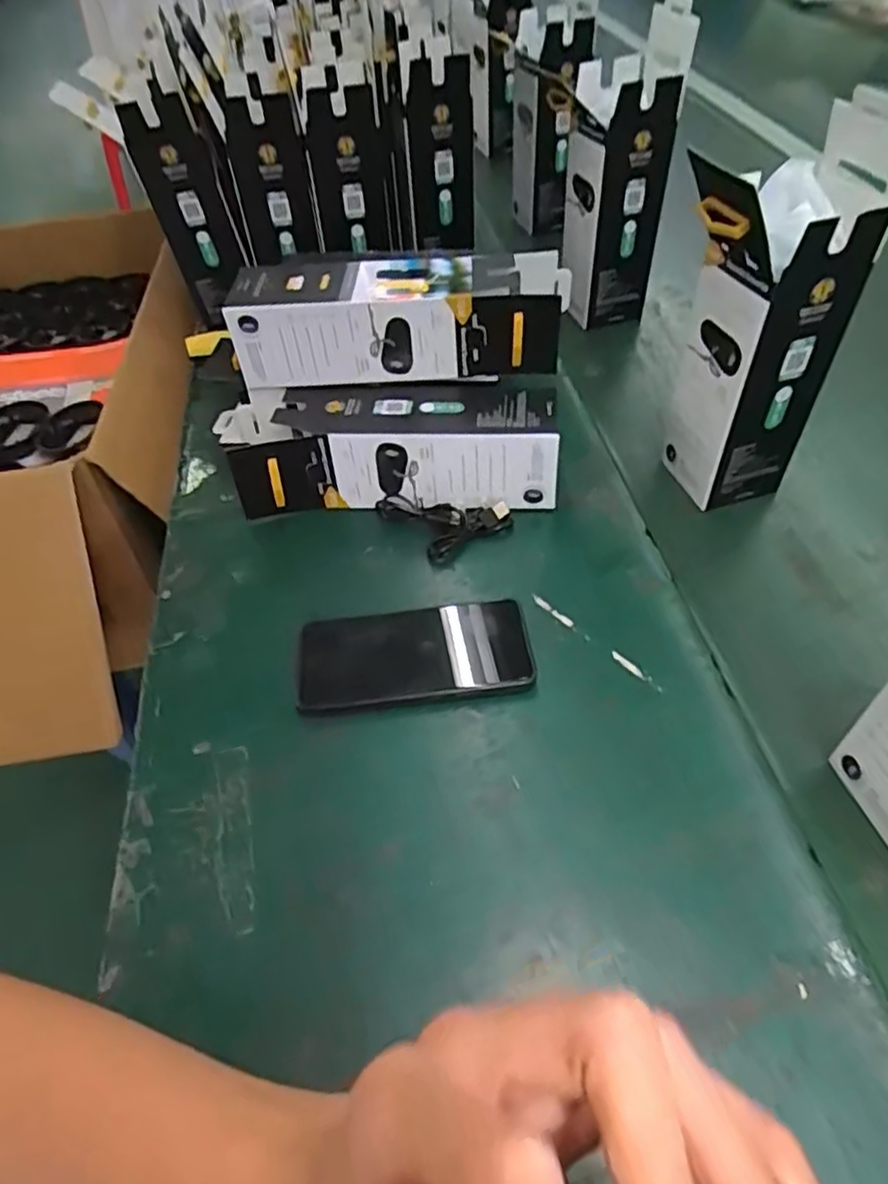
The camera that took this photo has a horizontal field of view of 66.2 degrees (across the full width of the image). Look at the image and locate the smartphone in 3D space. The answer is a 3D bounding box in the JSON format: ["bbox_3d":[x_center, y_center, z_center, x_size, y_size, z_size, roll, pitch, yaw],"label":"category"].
[{"bbox_3d":[-0.021,0.044,0.482,0.162,0.018,0.076,-7,50,0],"label":"smartphone"}]

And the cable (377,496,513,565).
[{"bbox_3d":[-0.001,-0.068,0.574,0.078,0.015,0.085,-33,55,-21],"label":"cable"}]

